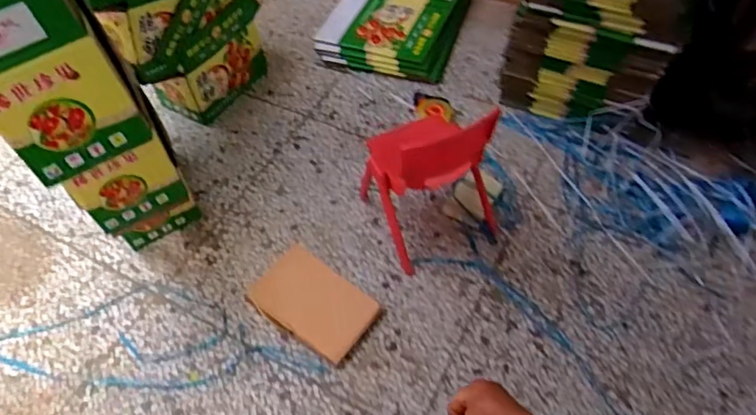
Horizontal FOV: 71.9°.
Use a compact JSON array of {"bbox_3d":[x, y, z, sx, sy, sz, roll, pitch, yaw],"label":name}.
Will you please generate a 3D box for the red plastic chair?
[{"bbox_3d":[0.169,-0.109,1.507,0.352,0.428,0.313,-19,56,-10],"label":"red plastic chair"}]

